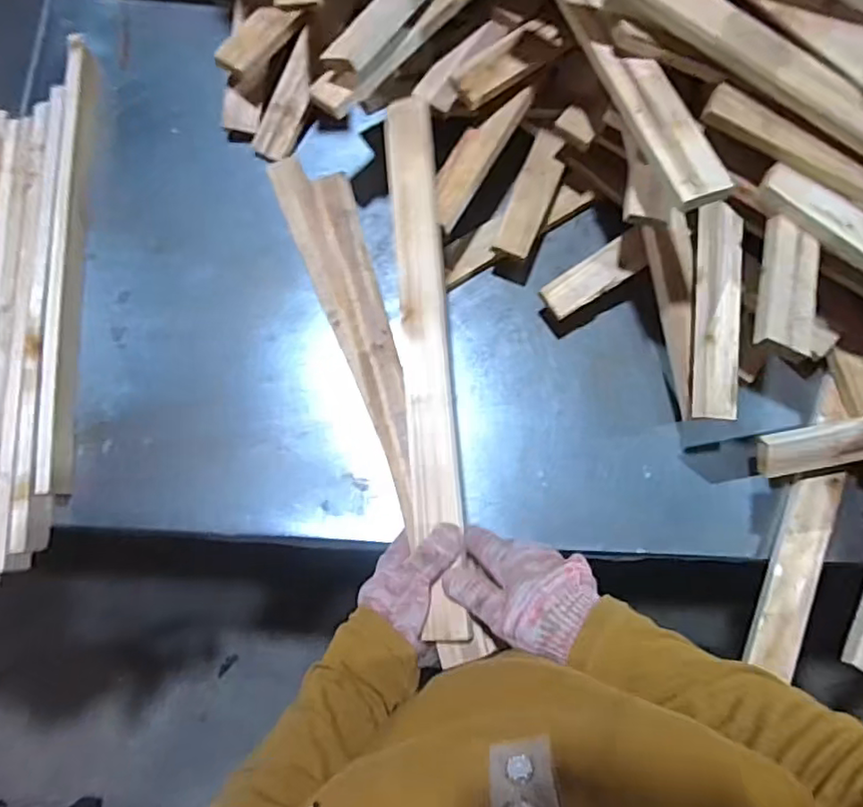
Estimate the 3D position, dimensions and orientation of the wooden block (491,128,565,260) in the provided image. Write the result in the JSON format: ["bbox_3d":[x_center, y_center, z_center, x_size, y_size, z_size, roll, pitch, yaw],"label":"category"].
[{"bbox_3d":[0.106,-0.218,0.633,0.040,0.011,0.149,21,73,7],"label":"wooden block"}]

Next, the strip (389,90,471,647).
[{"bbox_3d":[-0.005,-0.049,0.536,0.042,0.019,0.483,-4,78,1],"label":"strip"}]

